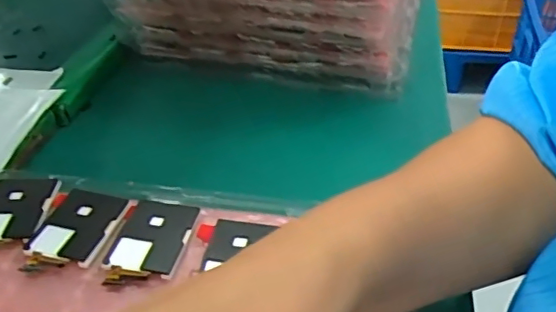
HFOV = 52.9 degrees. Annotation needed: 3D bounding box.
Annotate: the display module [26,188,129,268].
[{"bbox_3d":[-0.102,0.036,0.285,0.037,0.005,0.046,7,37,10],"label":"display module"}]

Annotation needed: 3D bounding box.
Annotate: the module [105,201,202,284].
[{"bbox_3d":[-0.064,0.040,0.279,0.035,0.004,0.052,6,37,9],"label":"module"}]

